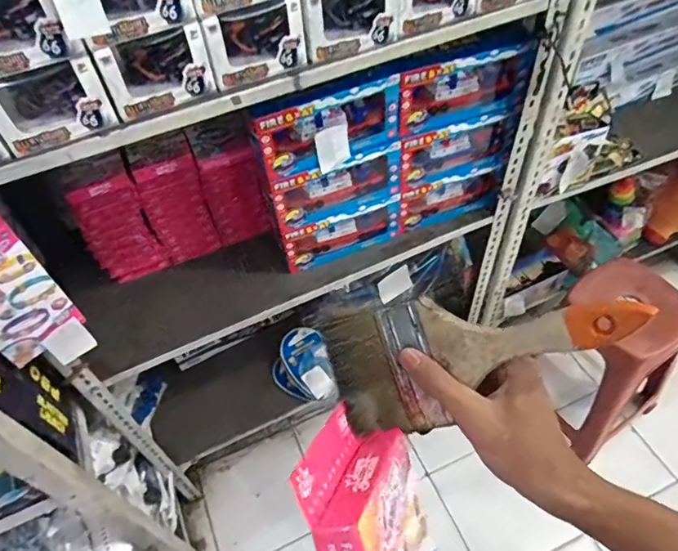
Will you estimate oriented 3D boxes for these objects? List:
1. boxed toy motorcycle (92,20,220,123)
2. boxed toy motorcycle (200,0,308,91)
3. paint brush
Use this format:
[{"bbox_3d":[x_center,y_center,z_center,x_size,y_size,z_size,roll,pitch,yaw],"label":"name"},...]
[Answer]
[{"bbox_3d":[-0.213,-0.246,0.603,0.118,0.090,0.042,-21,53,-12],"label":"boxed toy motorcycle"},{"bbox_3d":[-0.104,-0.289,0.632,0.118,0.088,0.038,-20,53,-11],"label":"boxed toy motorcycle"},{"bbox_3d":[0.085,0.061,0.349,0.209,0.093,0.017,-7,4,25],"label":"paint brush"}]

